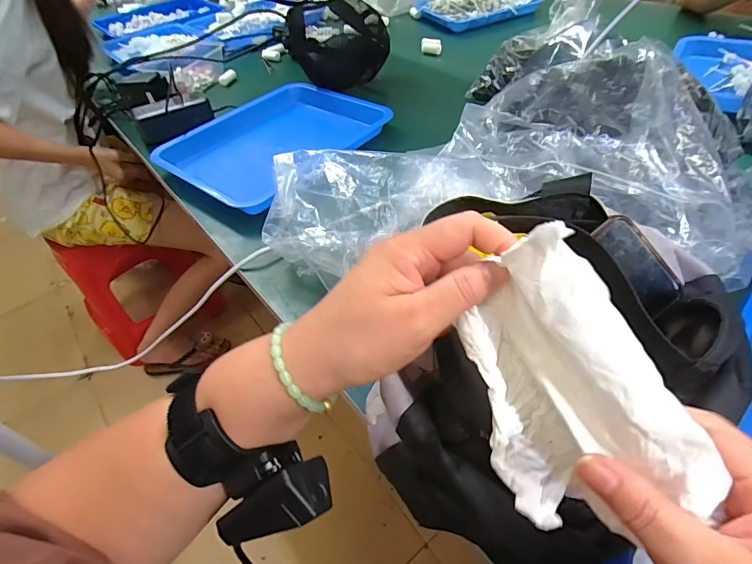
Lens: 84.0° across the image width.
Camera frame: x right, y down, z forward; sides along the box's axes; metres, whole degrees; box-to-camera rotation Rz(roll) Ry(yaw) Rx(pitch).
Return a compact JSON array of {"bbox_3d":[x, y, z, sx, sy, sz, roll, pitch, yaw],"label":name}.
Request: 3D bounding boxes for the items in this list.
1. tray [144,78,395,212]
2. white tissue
[{"bbox_3d":[-0.163,-0.243,0.701,0.359,0.037,0.253,-37,54,-25],"label":"tray"},{"bbox_3d":[0.084,0.048,0.202,0.031,0.088,0.130,-24,84,-45],"label":"white tissue"}]

